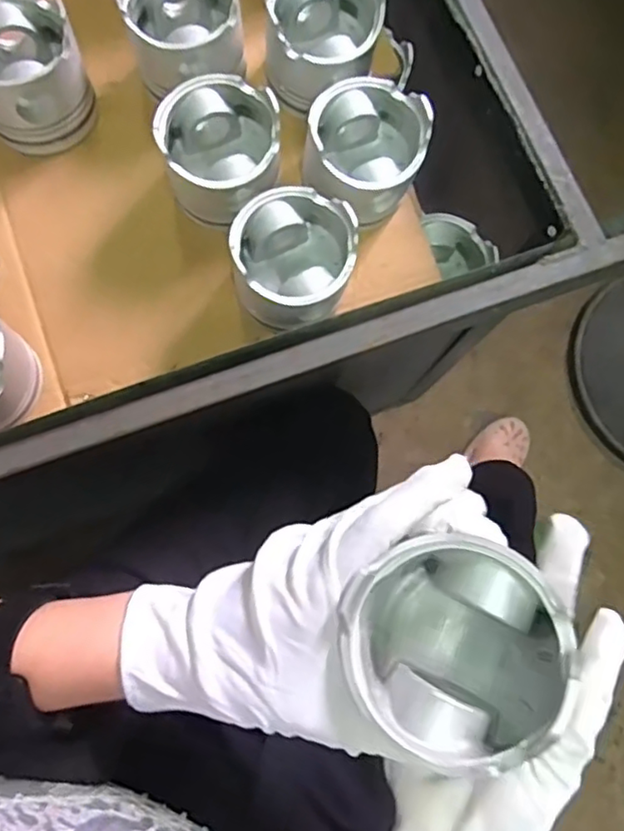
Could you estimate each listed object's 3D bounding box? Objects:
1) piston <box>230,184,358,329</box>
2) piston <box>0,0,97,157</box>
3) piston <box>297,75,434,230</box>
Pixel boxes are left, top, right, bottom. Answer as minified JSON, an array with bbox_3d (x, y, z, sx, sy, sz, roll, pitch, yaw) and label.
[{"bbox_3d":[-0.014,-0.121,0.478,0.088,0.070,0.088,1,78,-5],"label":"piston"},{"bbox_3d":[-0.232,-0.279,0.507,0.089,0.081,0.090,1,78,-5],"label":"piston"},{"bbox_3d":[0.042,-0.206,0.499,0.098,0.075,0.094,1,78,-5],"label":"piston"}]

